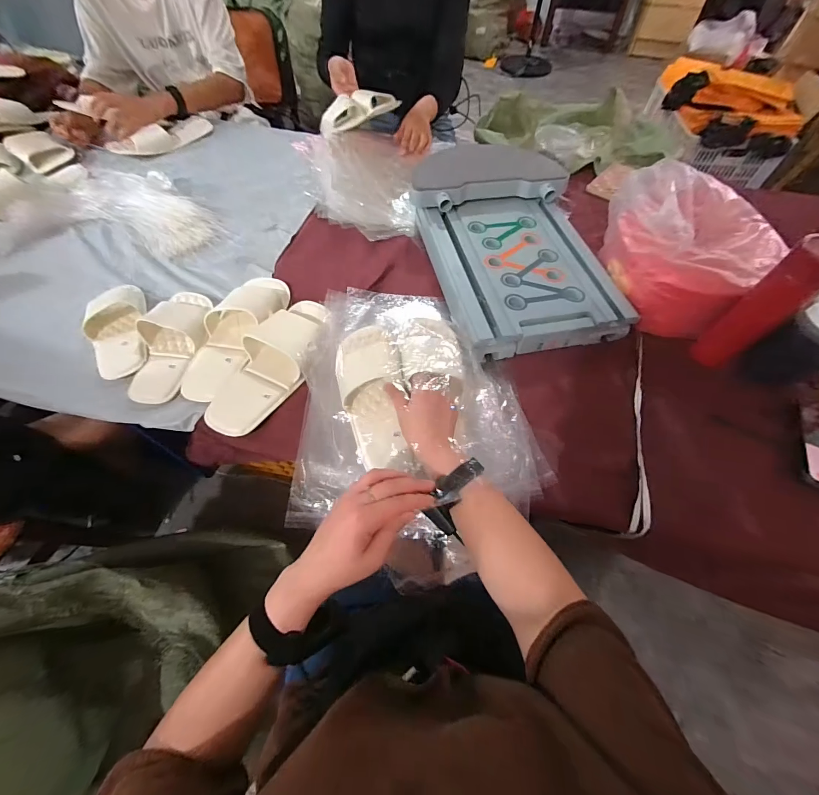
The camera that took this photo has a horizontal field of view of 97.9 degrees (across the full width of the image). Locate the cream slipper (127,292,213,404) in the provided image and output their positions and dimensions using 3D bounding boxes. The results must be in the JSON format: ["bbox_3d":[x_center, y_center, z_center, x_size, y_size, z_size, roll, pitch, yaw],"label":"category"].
[{"bbox_3d":[-0.424,-0.104,0.632,0.095,0.052,0.234,7,60,3],"label":"cream slipper"}]

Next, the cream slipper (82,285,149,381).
[{"bbox_3d":[-0.530,-0.125,0.649,0.092,0.036,0.225,-20,62,-12],"label":"cream slipper"}]

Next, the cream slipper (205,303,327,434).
[{"bbox_3d":[-0.229,-0.059,0.598,0.119,0.046,0.269,18,61,10],"label":"cream slipper"}]

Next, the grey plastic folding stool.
[{"bbox_3d":[0.201,-0.312,0.707,0.322,0.109,0.483,-11,60,-7],"label":"grey plastic folding stool"}]

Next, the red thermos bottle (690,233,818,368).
[{"bbox_3d":[0.537,-0.127,0.535,0.060,0.208,0.079,-29,64,-16],"label":"red thermos bottle"}]

